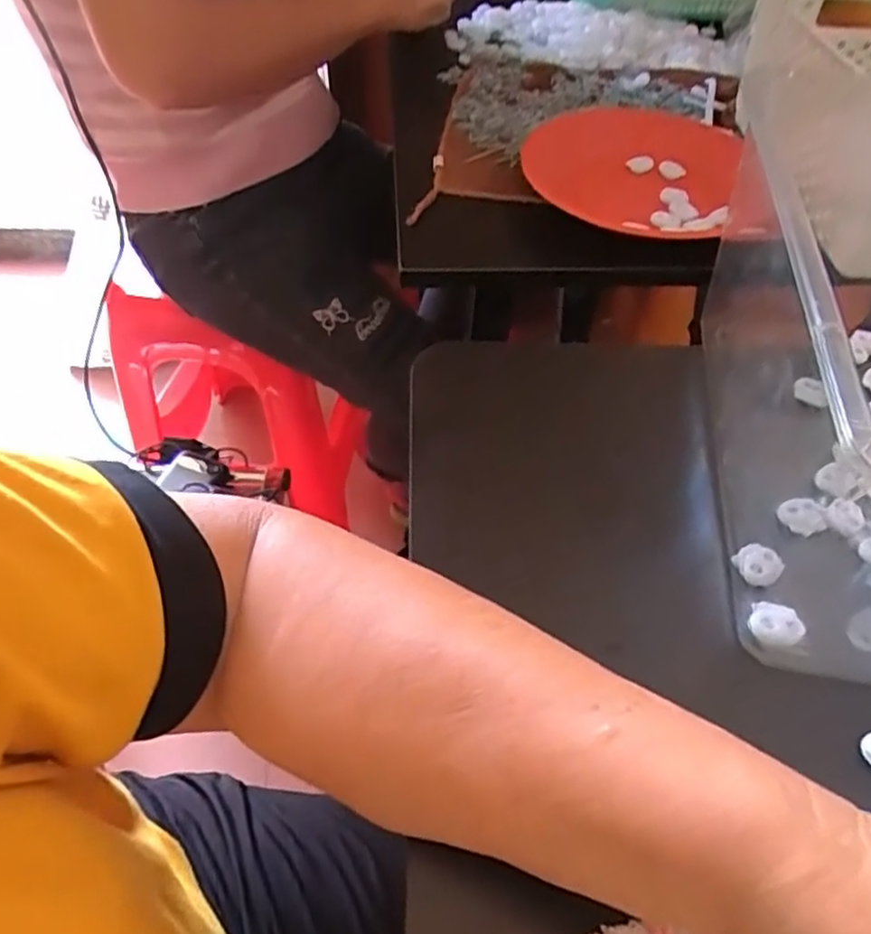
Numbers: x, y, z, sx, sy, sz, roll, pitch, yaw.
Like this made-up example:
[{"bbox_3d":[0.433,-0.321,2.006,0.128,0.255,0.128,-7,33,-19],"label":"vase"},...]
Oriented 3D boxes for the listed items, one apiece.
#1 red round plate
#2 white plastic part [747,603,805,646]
[{"bbox_3d":[0.174,-0.248,0.564,0.193,0.024,0.216,11,50,7],"label":"red round plate"},{"bbox_3d":[0.154,0.071,0.305,0.022,0.006,0.017,15,50,10],"label":"white plastic part"}]

